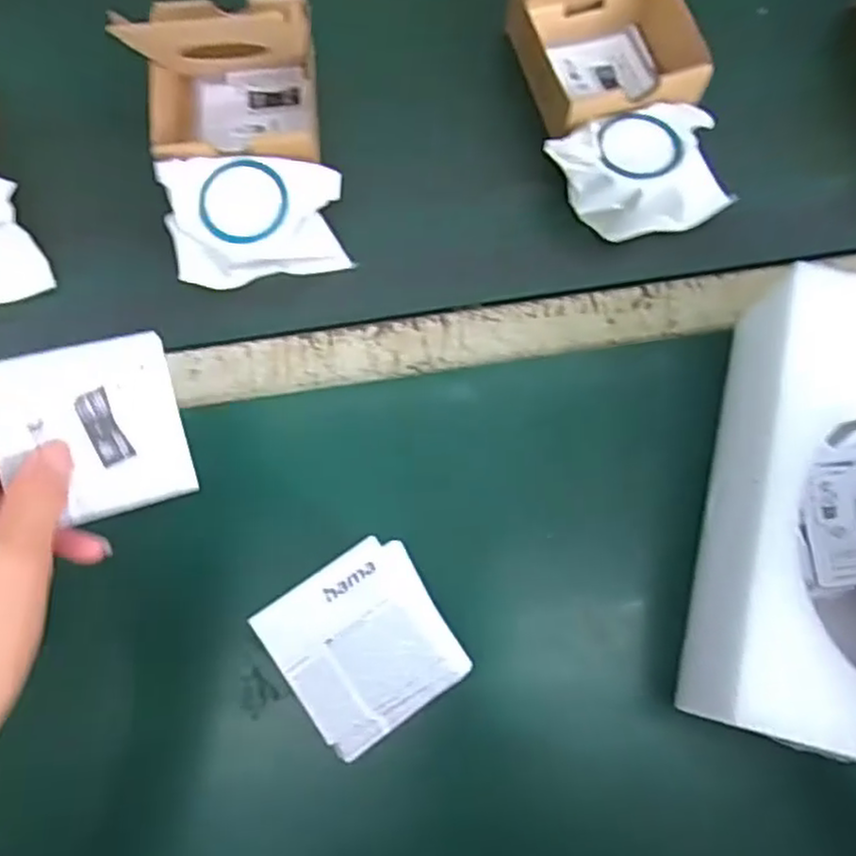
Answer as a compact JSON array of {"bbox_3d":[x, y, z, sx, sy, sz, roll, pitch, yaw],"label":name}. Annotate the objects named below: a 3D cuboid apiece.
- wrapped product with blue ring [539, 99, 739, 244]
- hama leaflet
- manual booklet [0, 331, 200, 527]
[{"bbox_3d":[0.137,-0.165,0.461,0.106,0.036,0.077,-19,76,-6],"label":"wrapped product with blue ring"},{"bbox_3d":[-0.031,0.107,0.356,0.081,0.006,0.083,-33,77,-21],"label":"hama leaflet"},{"bbox_3d":[-0.143,0.001,0.307,0.072,0.006,0.074,-19,101,-33],"label":"manual booklet"}]

